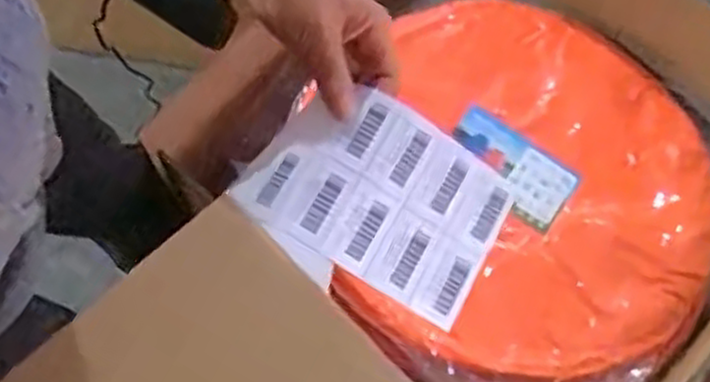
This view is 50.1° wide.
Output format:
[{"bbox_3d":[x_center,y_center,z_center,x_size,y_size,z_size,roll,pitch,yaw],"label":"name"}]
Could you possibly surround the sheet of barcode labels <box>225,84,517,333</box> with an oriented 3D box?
[{"bbox_3d":[0.015,0.007,0.455,0.145,0.018,0.114,34,79,-5],"label":"sheet of barcode labels"}]

